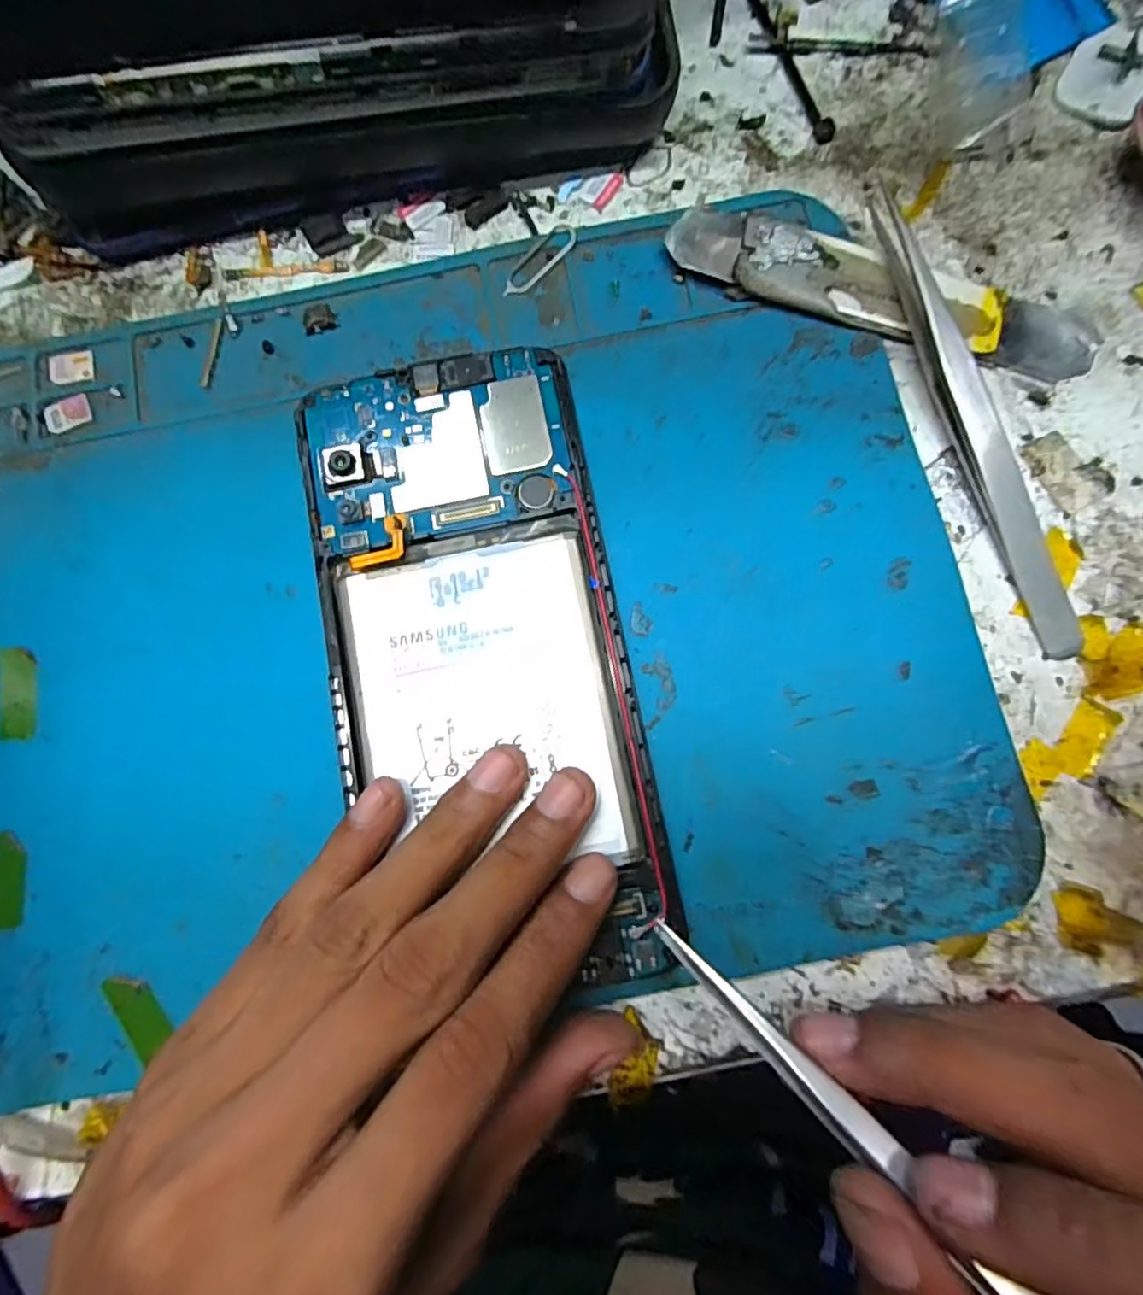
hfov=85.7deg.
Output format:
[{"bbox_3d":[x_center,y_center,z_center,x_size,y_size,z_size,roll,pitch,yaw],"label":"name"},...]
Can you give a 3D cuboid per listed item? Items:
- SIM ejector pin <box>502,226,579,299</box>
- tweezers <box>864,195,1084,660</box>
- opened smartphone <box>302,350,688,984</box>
[{"bbox_3d":[-0.009,-0.107,0.172,0.008,0.004,0.026,45,91,-1],"label":"SIM ejector pin"},{"bbox_3d":[0.101,-0.062,0.156,0.015,0.013,0.133,-16,81,0],"label":"tweezers"},{"bbox_3d":[-0.023,0.000,0.150,0.070,0.005,0.150,-11,81,1],"label":"opened smartphone"}]

